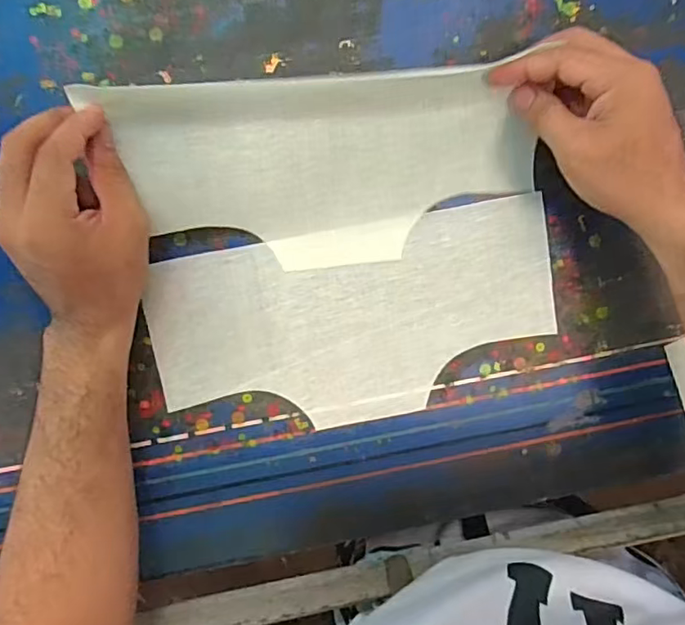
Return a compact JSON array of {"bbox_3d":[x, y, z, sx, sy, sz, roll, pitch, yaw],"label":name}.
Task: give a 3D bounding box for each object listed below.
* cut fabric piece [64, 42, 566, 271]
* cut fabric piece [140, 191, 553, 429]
[{"bbox_3d":[-0.005,-0.096,0.391,0.284,0.048,0.122,-3,98,-8],"label":"cut fabric piece"},{"bbox_3d":[0.013,0.010,0.429,0.305,0.007,0.147,-11,98,-1],"label":"cut fabric piece"}]

